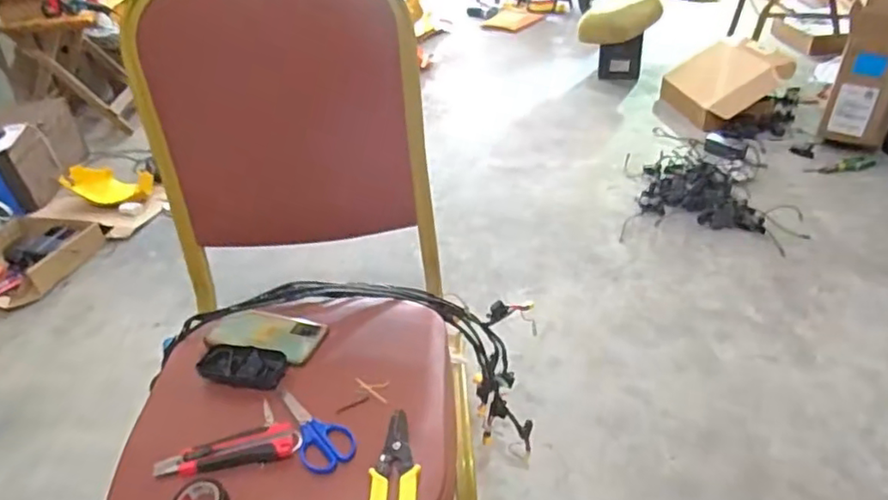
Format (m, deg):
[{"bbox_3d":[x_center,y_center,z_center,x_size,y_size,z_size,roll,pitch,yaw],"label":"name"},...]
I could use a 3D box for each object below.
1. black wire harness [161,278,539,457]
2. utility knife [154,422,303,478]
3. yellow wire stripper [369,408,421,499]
[{"bbox_3d":[-0.120,0.163,0.898,0.548,0.236,0.218,7,36,-20],"label":"black wire harness"},{"bbox_3d":[-0.241,0.226,0.664,0.157,0.015,0.038,-10,37,-7],"label":"utility knife"},{"bbox_3d":[-0.051,0.238,0.628,0.049,0.007,0.162,-1,37,6],"label":"yellow wire stripper"}]

